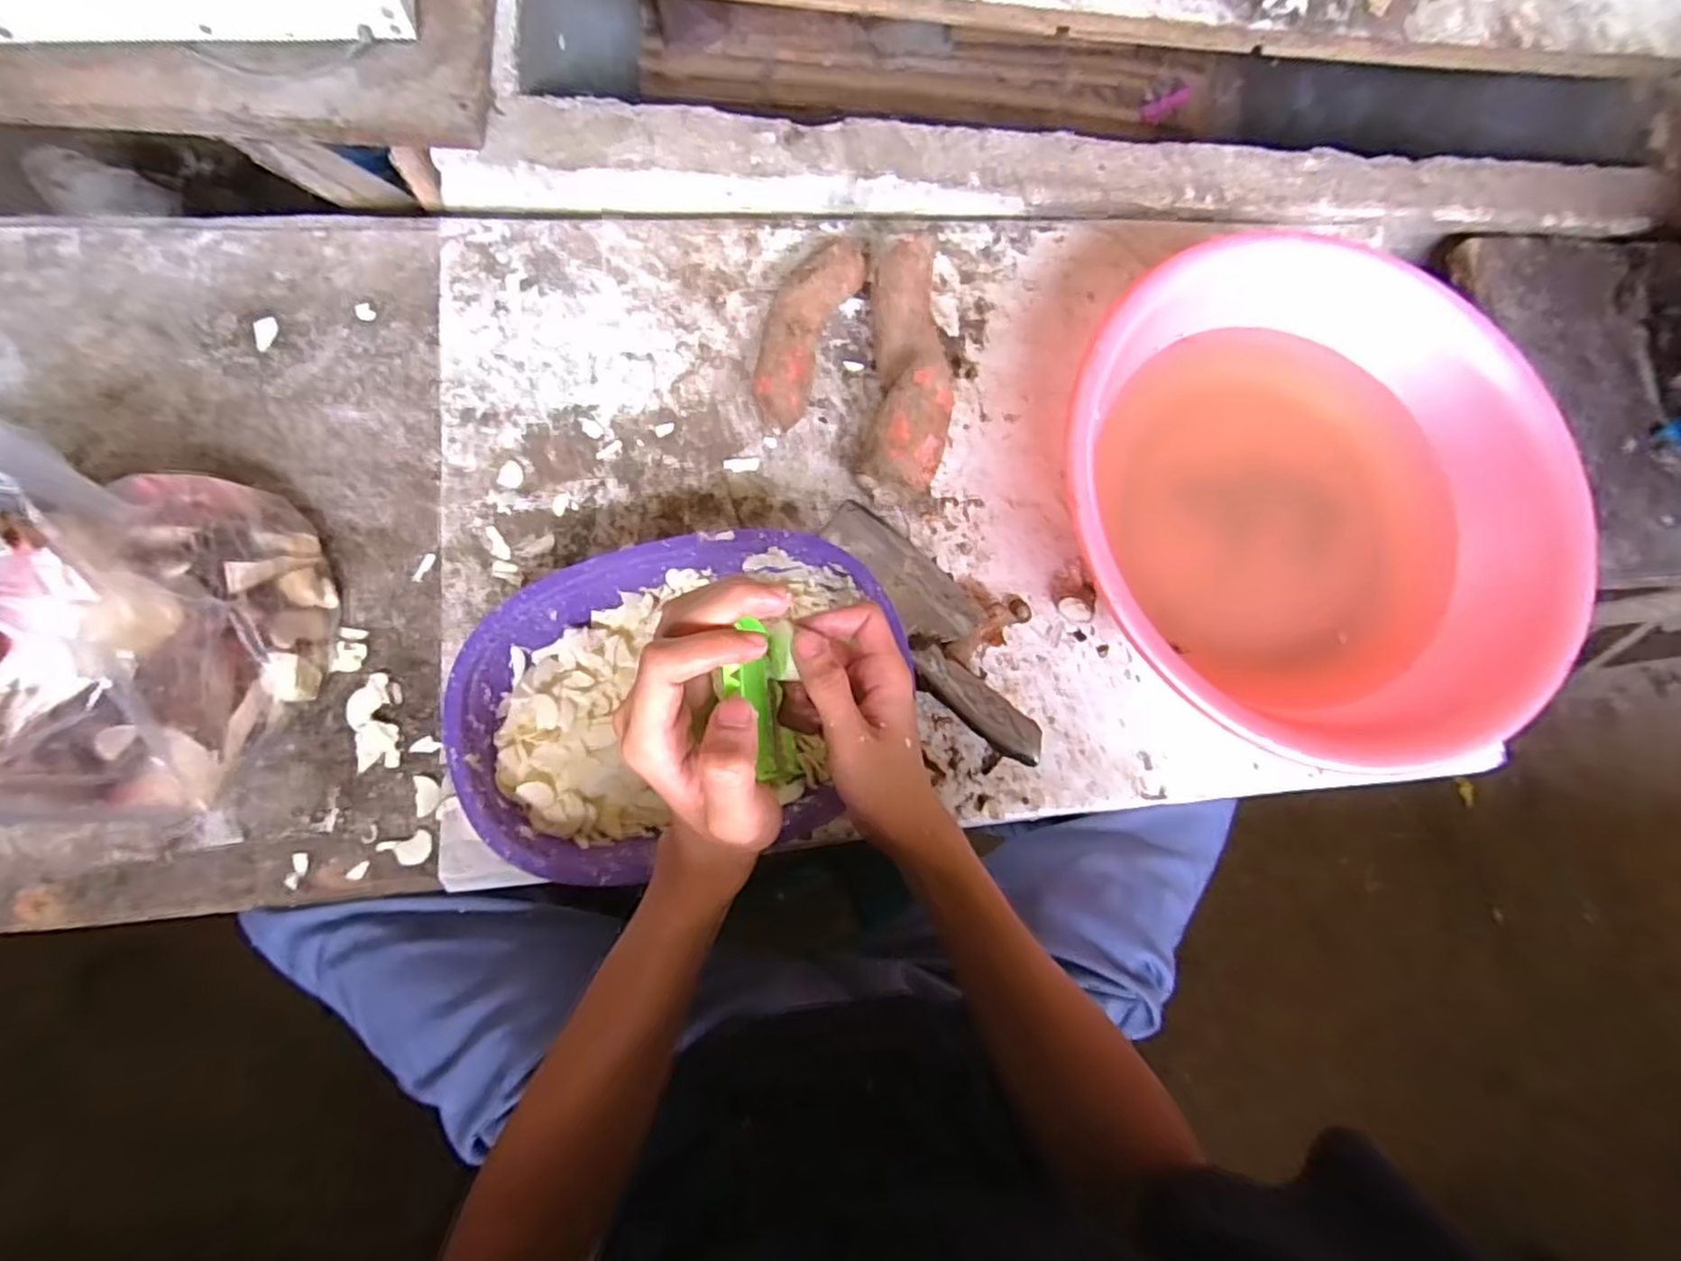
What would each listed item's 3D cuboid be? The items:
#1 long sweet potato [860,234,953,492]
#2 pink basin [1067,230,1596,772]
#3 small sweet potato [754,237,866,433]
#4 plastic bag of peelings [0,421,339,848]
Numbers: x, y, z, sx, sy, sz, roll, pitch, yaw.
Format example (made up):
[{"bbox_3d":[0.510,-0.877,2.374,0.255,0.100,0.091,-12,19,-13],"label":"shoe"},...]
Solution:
[{"bbox_3d":[0.057,-0.217,0.597,0.068,0.071,0.209,5,77,-5],"label":"long sweet potato"},{"bbox_3d":[0.364,-0.102,0.585,0.395,0.125,0.377,4,77,-5],"label":"pink basin"},{"bbox_3d":[-0.032,-0.253,0.604,0.056,0.047,0.169,22,76,-1],"label":"small sweet potato"},{"bbox_3d":[-0.461,-0.009,0.409,0.203,0.247,0.216,26,76,0],"label":"plastic bag of peelings"}]

